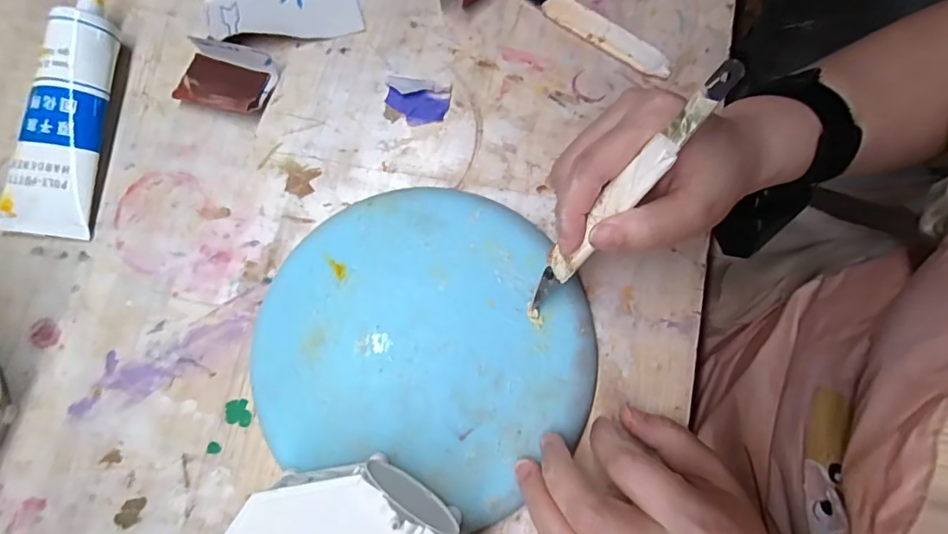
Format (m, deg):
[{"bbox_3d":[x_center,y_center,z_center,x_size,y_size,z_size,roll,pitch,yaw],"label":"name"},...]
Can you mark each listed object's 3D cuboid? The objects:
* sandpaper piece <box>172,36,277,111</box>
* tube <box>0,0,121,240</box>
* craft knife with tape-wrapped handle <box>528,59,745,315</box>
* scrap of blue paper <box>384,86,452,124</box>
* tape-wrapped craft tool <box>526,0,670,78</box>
[{"bbox_3d":[-0.155,-0.118,0.305,0.053,0.018,0.040,14,77,4],"label":"sandpaper piece"},{"bbox_3d":[-0.246,-0.091,0.293,0.049,0.035,0.142,7,77,2],"label":"tube"},{"bbox_3d":[0.065,-0.030,0.223,0.014,0.008,0.138,42,122,10],"label":"craft knife with tape-wrapped handle"},{"bbox_3d":[-0.035,-0.100,0.305,0.039,0.005,0.020,3,77,1],"label":"scrap of blue paper"},{"bbox_3d":[0.079,-0.151,0.314,0.103,0.004,0.021,36,80,9],"label":"tape-wrapped craft tool"}]

